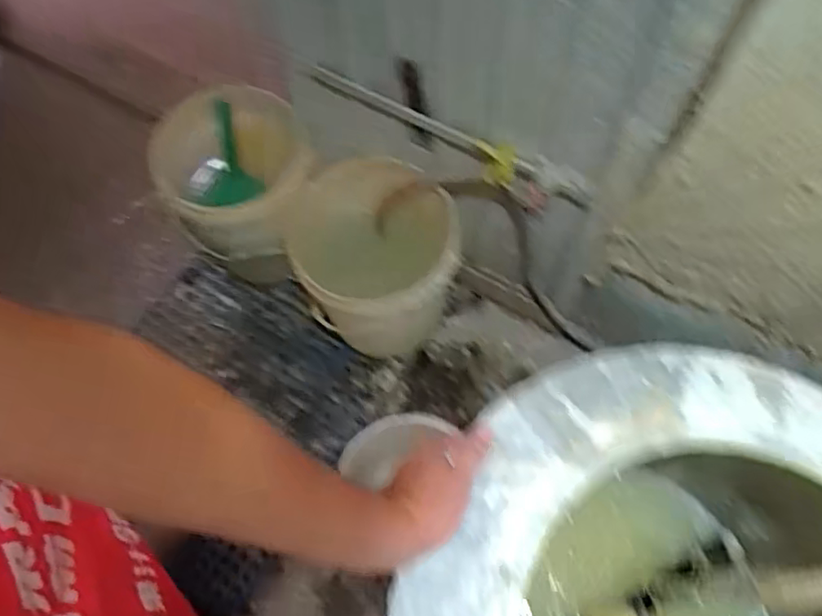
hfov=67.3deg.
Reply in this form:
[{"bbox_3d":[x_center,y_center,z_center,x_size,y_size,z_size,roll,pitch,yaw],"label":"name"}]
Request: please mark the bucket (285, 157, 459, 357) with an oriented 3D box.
[{"bbox_3d":[-0.069,-0.086,1.303,0.307,0.358,0.328,-1,67,2],"label":"bucket"}]

